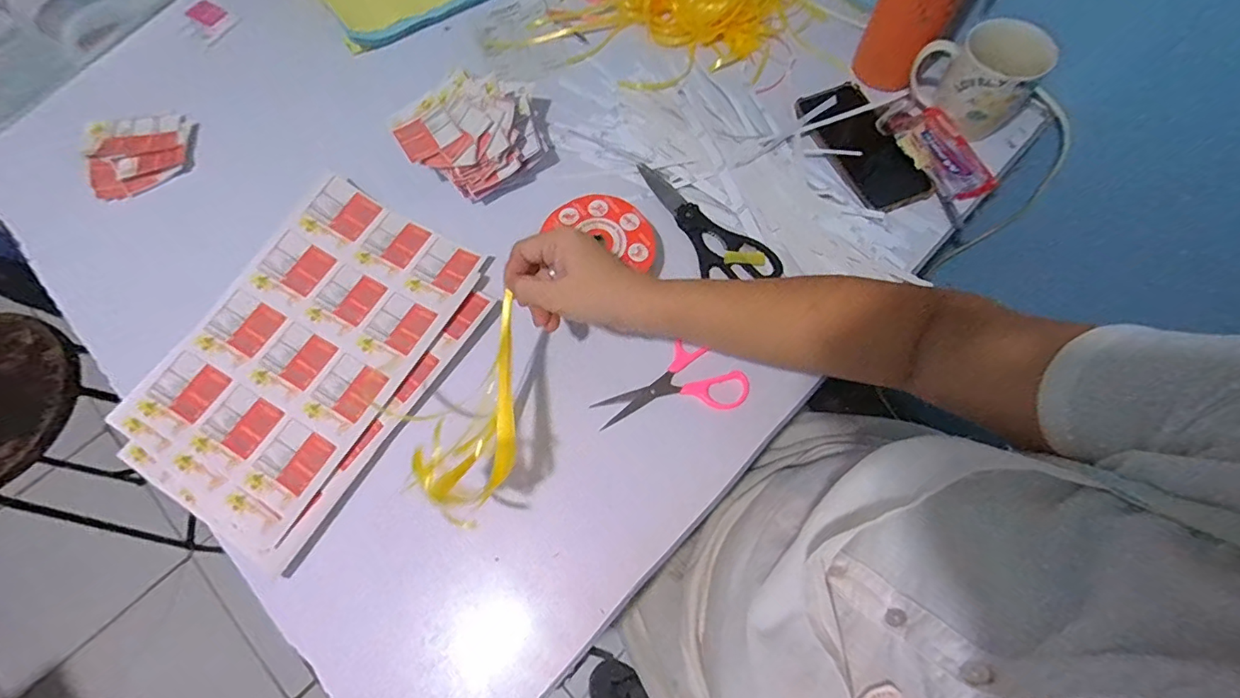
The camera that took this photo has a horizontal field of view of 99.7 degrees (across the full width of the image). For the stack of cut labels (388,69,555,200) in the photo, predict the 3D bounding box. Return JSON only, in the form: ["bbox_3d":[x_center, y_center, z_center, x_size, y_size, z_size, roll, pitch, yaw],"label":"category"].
[{"bbox_3d":[-0.150,-0.226,0.554,0.149,0.067,0.122,-33,73,-11],"label":"stack of cut labels"}]

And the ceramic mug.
[{"bbox_3d":[0.383,-0.290,0.546,0.105,0.075,0.096,-25,71,-8],"label":"ceramic mug"}]

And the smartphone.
[{"bbox_3d":[0.263,-0.222,0.567,0.080,0.014,0.162,-24,71,-8],"label":"smartphone"}]

